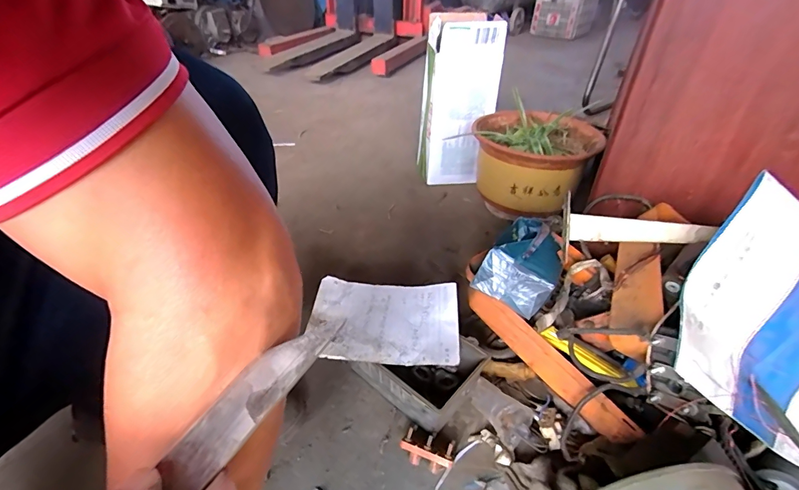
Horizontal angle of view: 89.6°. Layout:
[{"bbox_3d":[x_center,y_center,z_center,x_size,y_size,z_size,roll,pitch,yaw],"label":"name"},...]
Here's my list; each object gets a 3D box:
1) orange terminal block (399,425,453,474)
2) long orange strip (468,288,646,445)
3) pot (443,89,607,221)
[{"bbox_3d":[0.034,0.251,0.484,0.062,0.037,0.029,19,40,22],"label":"orange terminal block"},{"bbox_3d":[0.190,0.151,0.529,0.011,0.069,0.254,-30,60,-30],"label":"long orange strip"},{"bbox_3d":[0.300,-0.187,0.948,0.285,0.188,0.252,26,42,29],"label":"pot"}]

